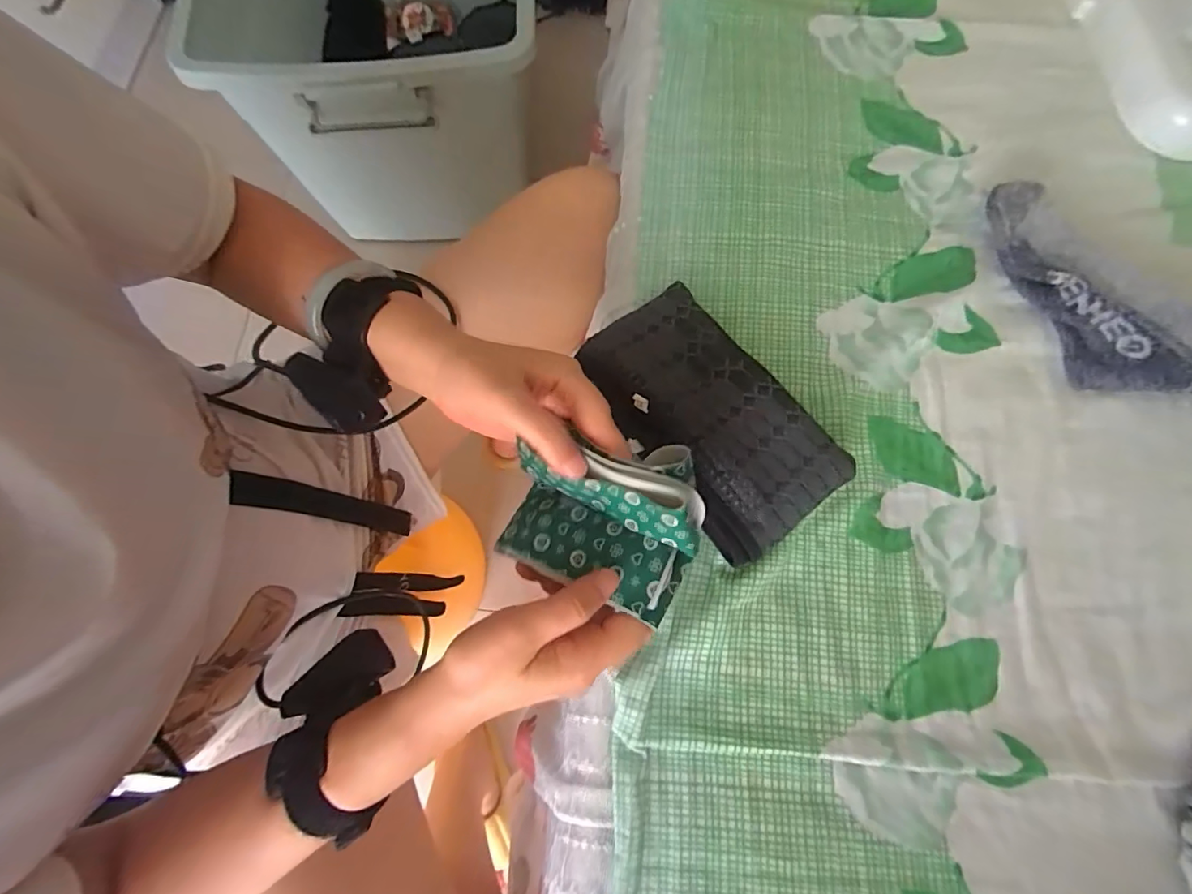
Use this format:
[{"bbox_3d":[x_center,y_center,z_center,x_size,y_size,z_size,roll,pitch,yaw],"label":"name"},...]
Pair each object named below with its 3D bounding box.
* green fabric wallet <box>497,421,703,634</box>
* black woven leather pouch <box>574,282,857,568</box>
[{"bbox_3d":[0.000,0.034,0.280,0.110,0.059,0.074,18,62,22],"label":"green fabric wallet"},{"bbox_3d":[0.074,-0.020,0.353,0.104,0.042,0.180,-39,79,-10],"label":"black woven leather pouch"}]

